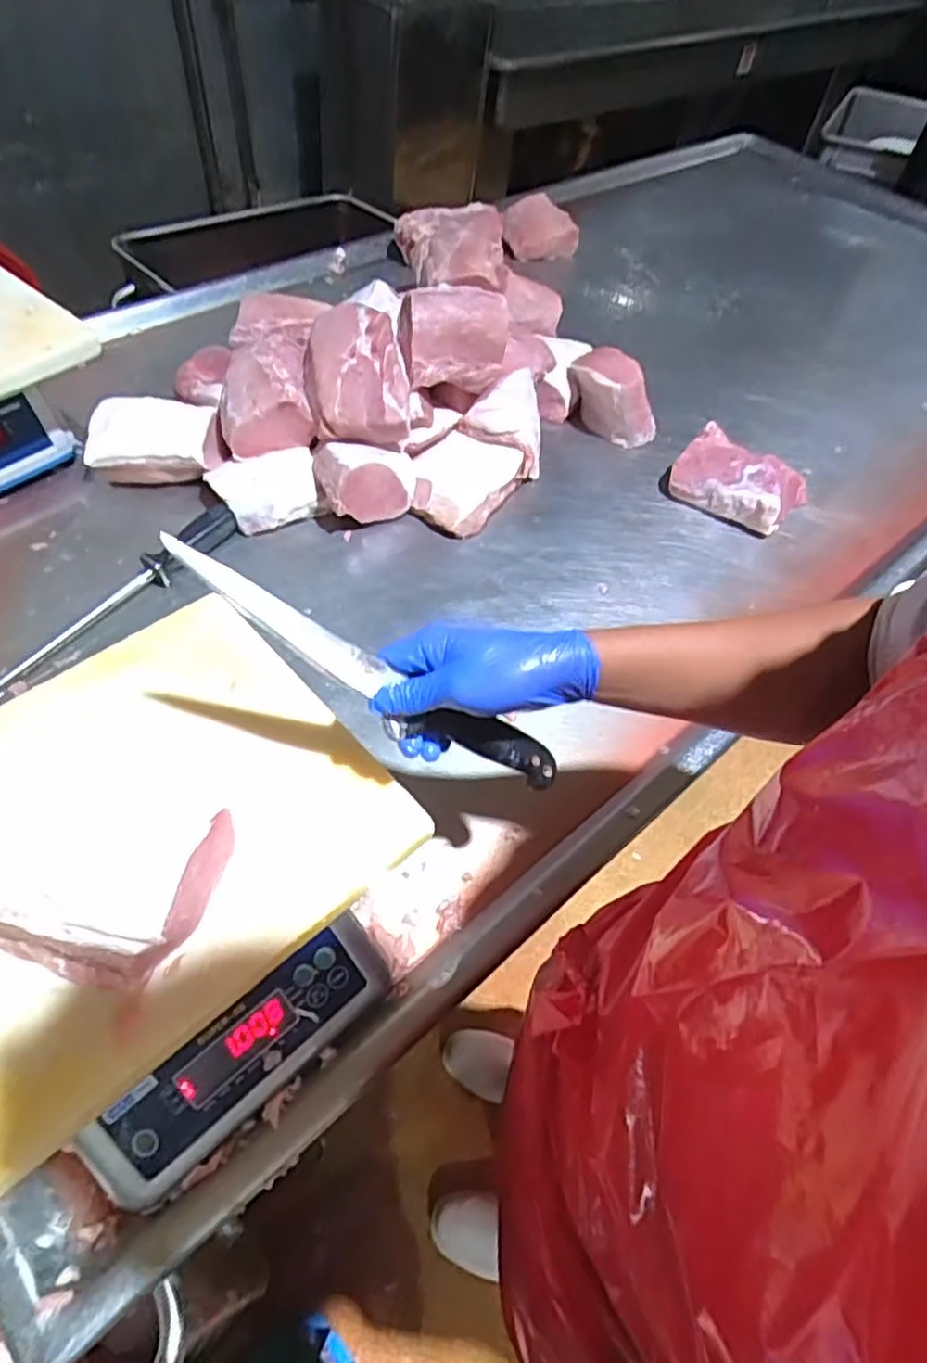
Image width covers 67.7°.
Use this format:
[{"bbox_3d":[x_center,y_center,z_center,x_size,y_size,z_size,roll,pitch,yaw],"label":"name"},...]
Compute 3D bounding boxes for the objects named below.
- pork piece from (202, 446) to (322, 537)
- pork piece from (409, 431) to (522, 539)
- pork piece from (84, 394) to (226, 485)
[{"bbox_3d":[-0.246,-0.239,0.864,0.126,0.073,0.084,-17,58,-17],"label":"pork piece"},{"bbox_3d":[-0.006,-0.263,0.914,0.121,0.053,0.140,28,57,14],"label":"pork piece"},{"bbox_3d":[-0.399,-0.315,0.916,0.168,0.066,0.108,2,54,-4],"label":"pork piece"}]

